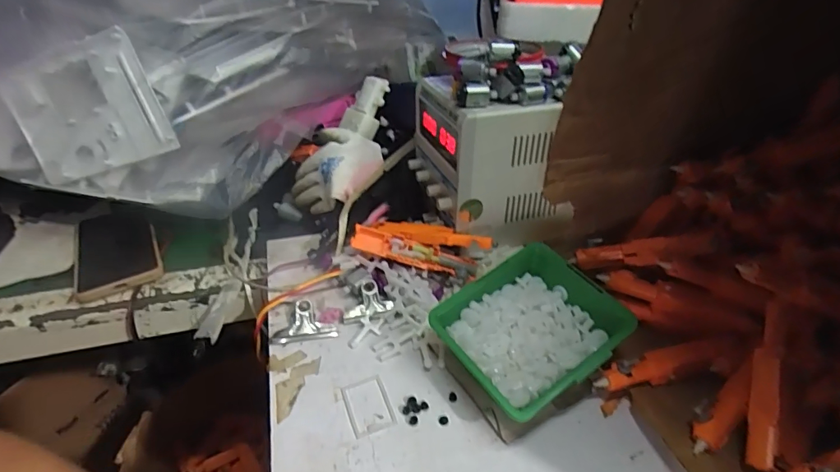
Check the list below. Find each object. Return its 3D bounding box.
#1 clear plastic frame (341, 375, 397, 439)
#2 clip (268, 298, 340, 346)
[{"bbox_3d":[-0.040,0.129,0.356,0.032,0.004,0.045,-14,40,-18],"label":"clear plastic frame"},{"bbox_3d":[-0.104,0.075,0.410,0.056,0.017,0.031,-9,39,-12],"label":"clip"}]

